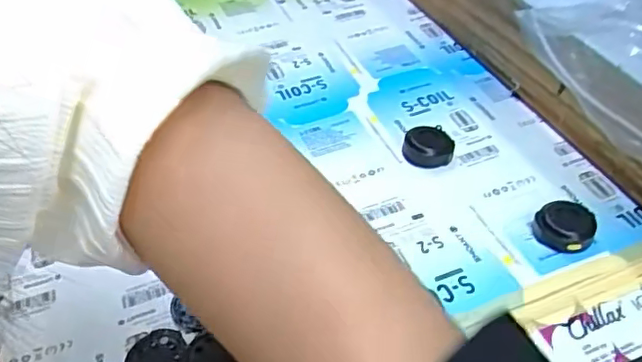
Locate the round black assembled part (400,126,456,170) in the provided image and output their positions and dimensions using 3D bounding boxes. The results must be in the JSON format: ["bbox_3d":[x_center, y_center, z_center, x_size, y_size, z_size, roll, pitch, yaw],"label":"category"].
[{"bbox_3d":[0.068,-0.022,0.374,0.031,0.013,0.025,6,46,8],"label":"round black assembled part"}]

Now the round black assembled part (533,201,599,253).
[{"bbox_3d":[0.133,0.024,0.323,0.030,0.012,0.027,22,50,22],"label":"round black assembled part"}]

